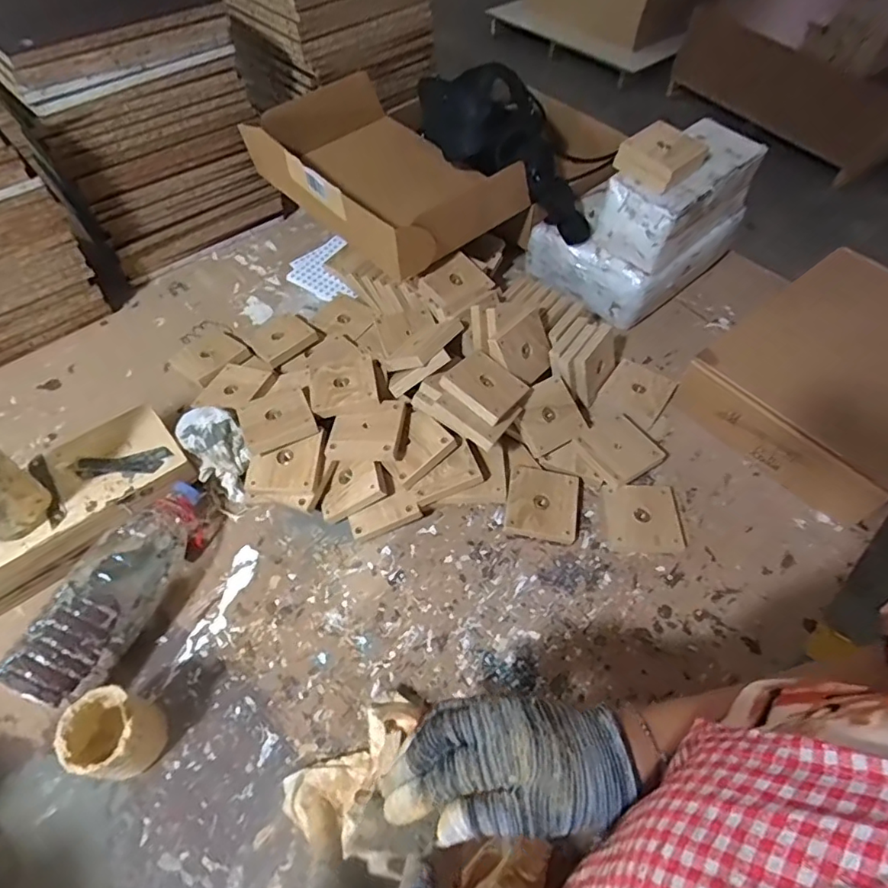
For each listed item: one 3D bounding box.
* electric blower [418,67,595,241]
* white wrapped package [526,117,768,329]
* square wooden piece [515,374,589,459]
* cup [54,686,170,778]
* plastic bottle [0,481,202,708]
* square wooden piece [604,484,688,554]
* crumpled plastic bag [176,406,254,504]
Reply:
[{"bbox_3d":[0.110,-0.449,0.830,0.149,0.110,0.352,-38,81,-24],"label":"electric blower"},{"bbox_3d":[0.301,-0.348,0.819,0.200,0.182,0.264,40,63,22],"label":"white wrapped package"},{"bbox_3d":[0.131,-0.036,0.683,0.081,0.018,0.082,-26,89,-19],"label":"square wooden piece"},{"bbox_3d":[-0.291,0.257,0.479,0.064,0.074,0.063,1,56,-1],"label":"cup"},{"bbox_3d":[-0.323,0.141,0.549,0.068,0.077,0.227,17,57,10],"label":"plastic bottle"},{"bbox_3d":[0.236,0.086,0.633,0.085,0.014,0.082,1,56,-1],"label":"square wooden piece"},{"bbox_3d":[-0.269,0.009,0.646,0.062,0.064,0.105,-26,60,-18],"label":"crumpled plastic bag"}]

